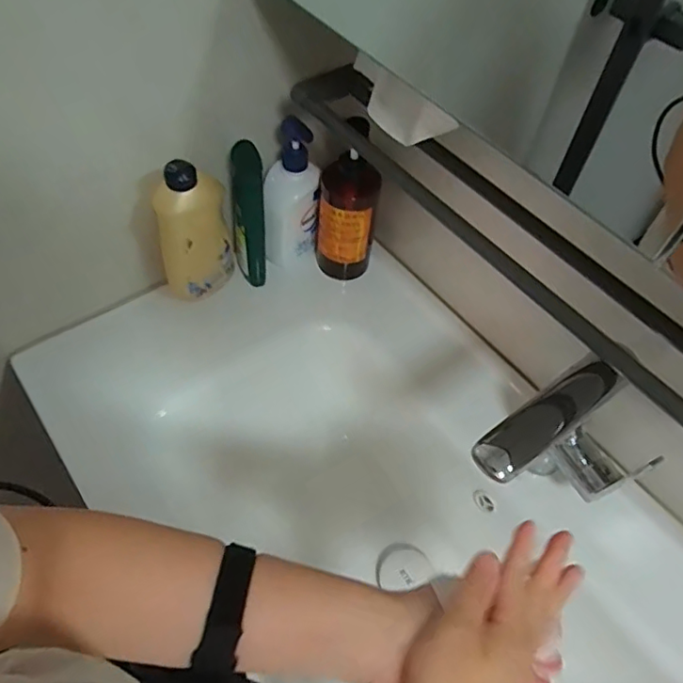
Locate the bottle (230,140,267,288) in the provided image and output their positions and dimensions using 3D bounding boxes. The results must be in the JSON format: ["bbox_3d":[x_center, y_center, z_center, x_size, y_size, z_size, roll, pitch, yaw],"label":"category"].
[{"bbox_3d":[-0.111,-0.150,0.682,0.034,0.179,0.058,0,55,-5],"label":"bottle"}]

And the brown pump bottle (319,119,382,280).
[{"bbox_3d":[0.008,-0.165,0.691,0.072,0.206,0.060,7,55,0],"label":"brown pump bottle"}]

